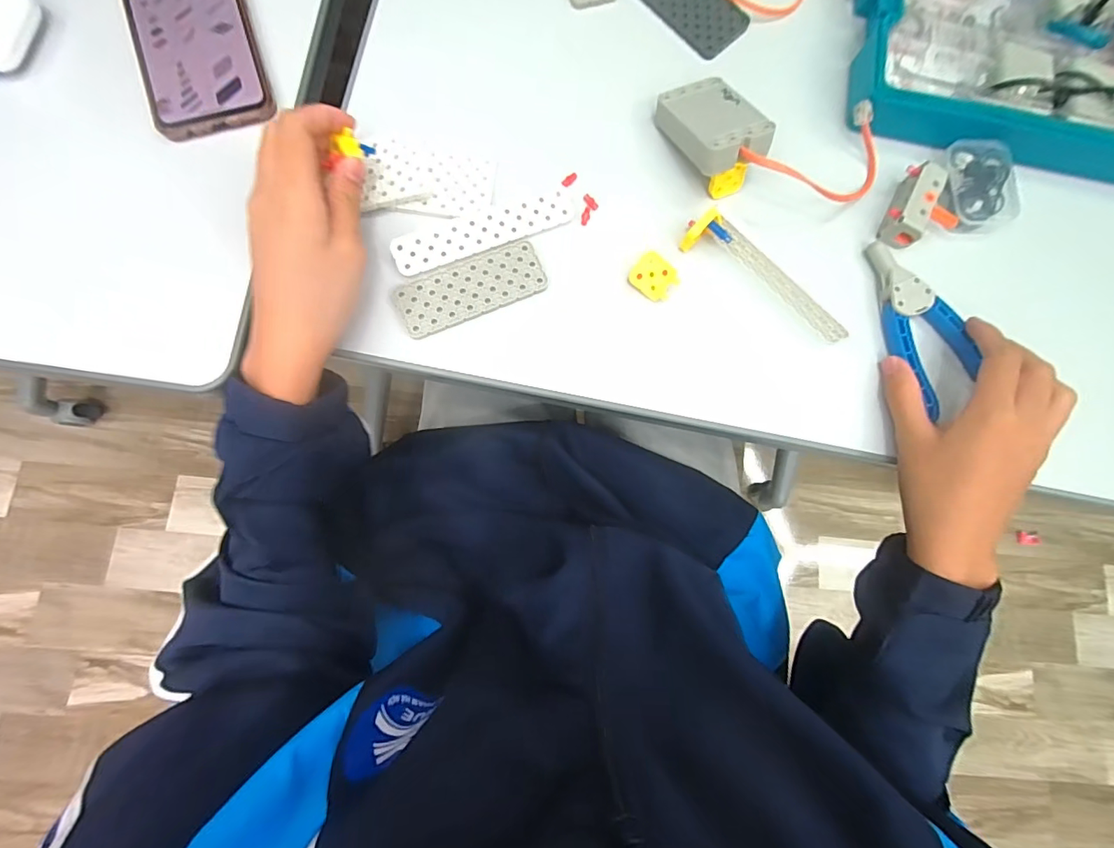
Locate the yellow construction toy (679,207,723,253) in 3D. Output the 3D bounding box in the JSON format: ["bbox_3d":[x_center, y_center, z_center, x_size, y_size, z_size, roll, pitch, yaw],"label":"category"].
[{"bbox_3d":[0.099,-0.132,0.336,0.025,0.023,0.010,-38,86,-9],"label":"yellow construction toy"}]

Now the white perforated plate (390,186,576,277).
[{"bbox_3d":[-0.048,-0.132,0.333,0.125,0.005,0.025,-22,82,-8],"label":"white perforated plate"}]

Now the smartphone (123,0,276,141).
[{"bbox_3d":[-0.248,-0.272,0.330,0.075,0.007,0.156,-17,82,-7],"label":"smartphone"}]

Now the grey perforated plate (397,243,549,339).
[{"bbox_3d":[-0.057,-0.092,0.329,0.100,0.004,0.037,-23,83,-8],"label":"grey perforated plate"}]

